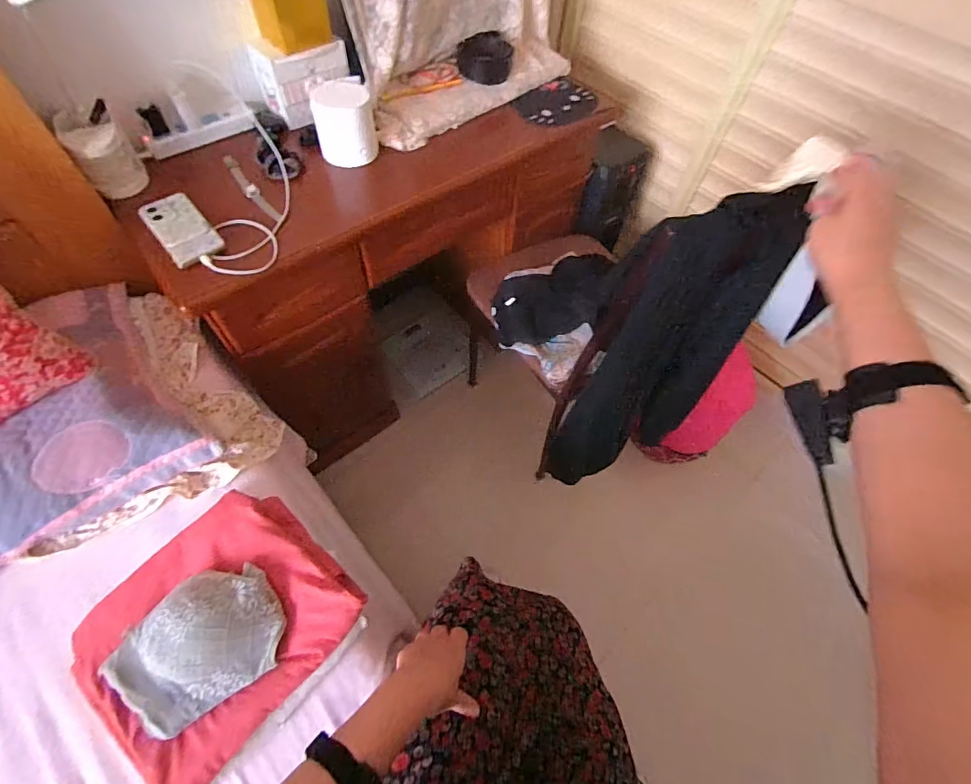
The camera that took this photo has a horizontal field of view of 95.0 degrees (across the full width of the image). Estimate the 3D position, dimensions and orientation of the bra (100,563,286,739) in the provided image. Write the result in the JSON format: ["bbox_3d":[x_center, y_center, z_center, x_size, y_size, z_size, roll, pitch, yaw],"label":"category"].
[{"bbox_3d":[-0.338,0.301,0.532,0.182,0.068,0.140,-30,66,-19],"label":"bra"}]

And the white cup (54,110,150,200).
[{"bbox_3d":[-0.632,-0.393,0.747,0.090,0.109,0.106,-39,69,-23],"label":"white cup"}]

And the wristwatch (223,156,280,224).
[{"bbox_3d":[-0.427,-0.372,0.801,0.030,0.018,0.229,-35,68,-21],"label":"wristwatch"}]

